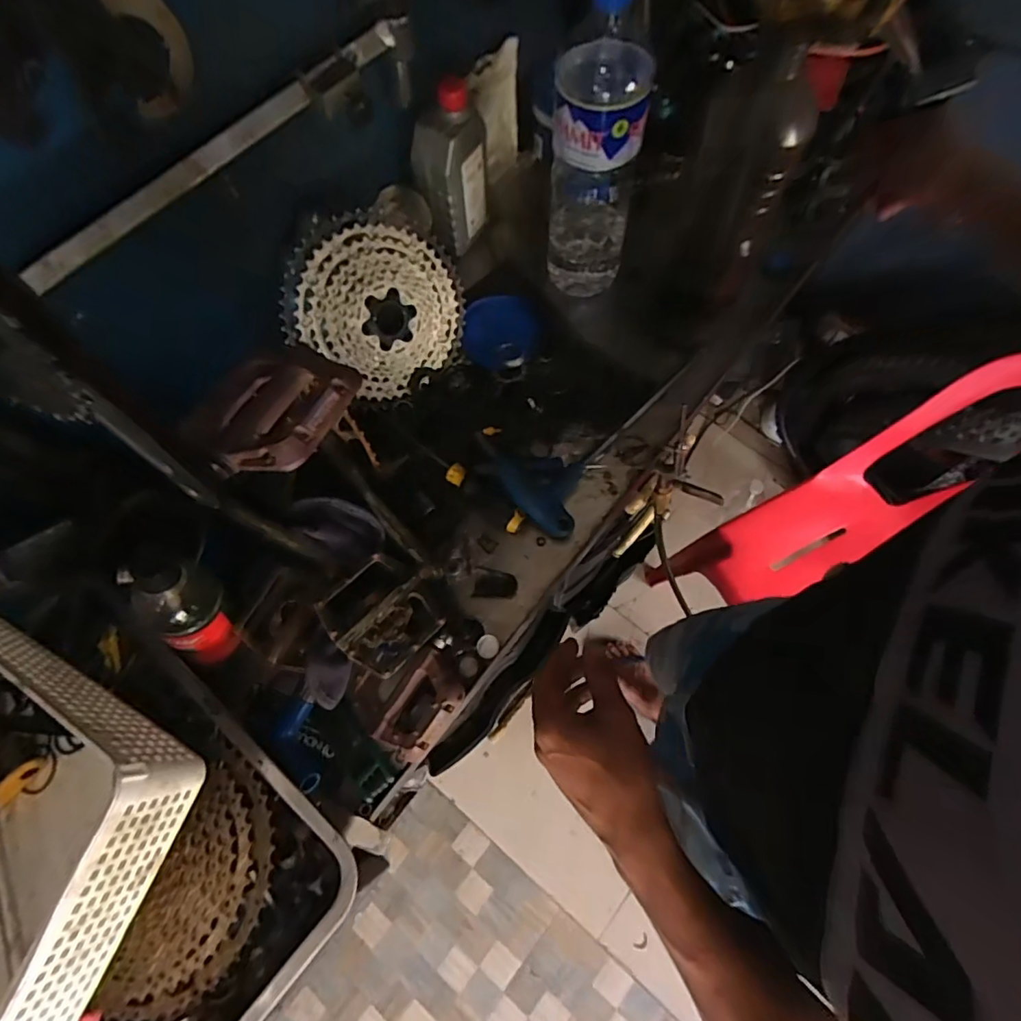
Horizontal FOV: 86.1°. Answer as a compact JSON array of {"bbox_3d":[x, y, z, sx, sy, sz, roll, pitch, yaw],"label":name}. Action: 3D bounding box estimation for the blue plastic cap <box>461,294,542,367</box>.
[{"bbox_3d":[-0.008,-0.222,0.667,0.092,0.016,0.100,0,68,0],"label":"blue plastic cap"}]

